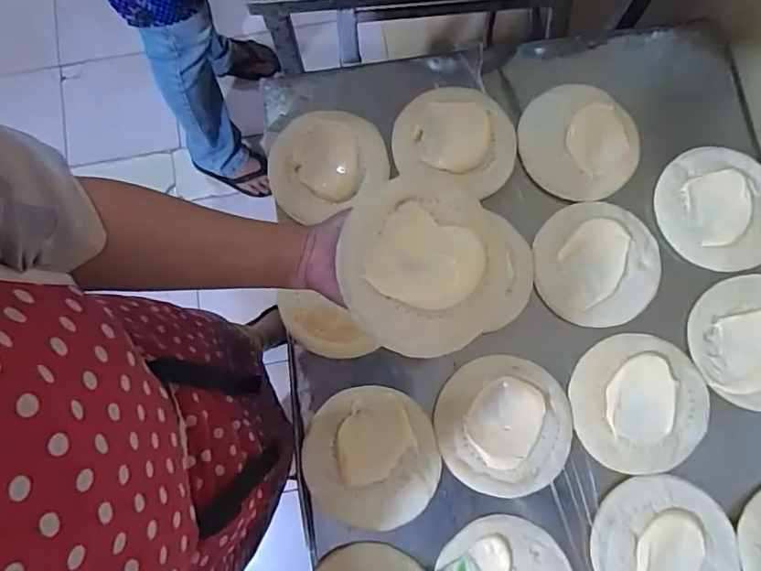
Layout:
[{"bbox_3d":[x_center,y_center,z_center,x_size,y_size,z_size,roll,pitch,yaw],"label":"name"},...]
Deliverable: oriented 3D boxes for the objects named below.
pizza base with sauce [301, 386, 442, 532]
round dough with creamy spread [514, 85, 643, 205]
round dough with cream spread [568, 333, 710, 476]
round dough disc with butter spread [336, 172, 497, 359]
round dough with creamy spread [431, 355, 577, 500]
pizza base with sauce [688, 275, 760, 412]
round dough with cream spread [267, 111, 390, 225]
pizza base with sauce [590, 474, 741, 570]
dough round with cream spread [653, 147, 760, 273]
[{"bbox_3d":[-0.012,0.189,0.594,0.147,0.024,0.143,-12,79,-2],"label":"pizza base with sauce"},{"bbox_3d":[0.240,-0.174,0.650,0.139,0.013,0.130,0,79,1],"label":"round dough with creamy spread"},{"bbox_3d":[0.289,0.130,0.602,0.142,0.025,0.149,0,79,1],"label":"round dough with cream spread"},{"bbox_3d":[0.031,-0.018,0.433,0.119,0.038,0.141,5,79,2],"label":"round dough disc with butter spread"},{"bbox_3d":[0.137,0.154,0.599,0.147,0.023,0.146,0,79,1],"label":"round dough with creamy spread"},{"bbox_3d":[0.432,0.064,0.612,0.150,0.014,0.144,0,79,1],"label":"pizza base with sauce"},{"bbox_3d":[-0.066,-0.150,0.656,0.141,0.029,0.125,-16,79,-2],"label":"round dough with cream spread"},{"bbox_3d":[0.305,0.286,0.580,0.150,0.015,0.150,0,79,1],"label":"pizza base with sauce"},{"bbox_3d":[0.413,-0.092,0.643,0.162,0.018,0.145,3,79,1],"label":"dough round with cream spread"}]

